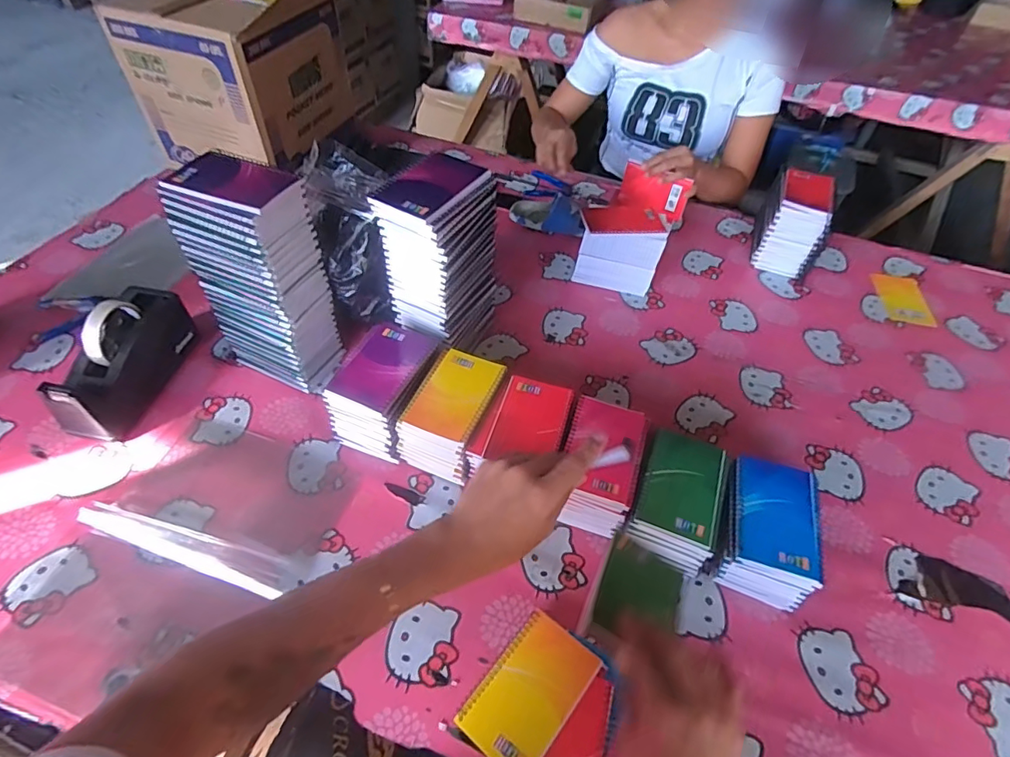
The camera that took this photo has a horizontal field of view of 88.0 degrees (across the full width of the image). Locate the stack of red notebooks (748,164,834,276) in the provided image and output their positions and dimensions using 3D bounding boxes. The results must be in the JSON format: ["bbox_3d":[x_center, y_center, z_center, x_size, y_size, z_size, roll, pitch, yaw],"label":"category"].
[{"bbox_3d":[0.525,-0.287,0.964,0.110,0.143,0.155,19,51,11],"label":"stack of red notebooks"}]

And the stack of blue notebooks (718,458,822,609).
[{"bbox_3d":[0.291,0.174,0.599,0.093,0.085,0.139,16,52,9],"label":"stack of blue notebooks"}]

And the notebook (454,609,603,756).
[{"bbox_3d":[0.024,0.300,0.501,0.081,0.007,0.127,32,60,26],"label":"notebook"}]

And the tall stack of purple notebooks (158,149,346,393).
[{"bbox_3d":[-0.312,-0.123,0.674,0.136,0.285,0.100,22,52,14],"label":"tall stack of purple notebooks"}]

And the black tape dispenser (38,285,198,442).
[{"bbox_3d":[-0.502,-0.027,0.684,0.076,0.116,0.203,8,50,3],"label":"black tape dispenser"}]

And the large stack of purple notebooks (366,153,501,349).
[{"bbox_3d":[-0.087,-0.145,0.720,0.095,0.292,0.138,27,54,17],"label":"large stack of purple notebooks"}]

